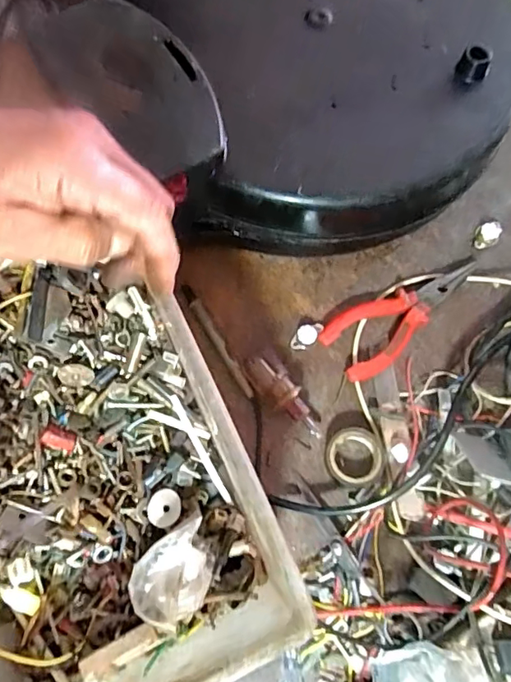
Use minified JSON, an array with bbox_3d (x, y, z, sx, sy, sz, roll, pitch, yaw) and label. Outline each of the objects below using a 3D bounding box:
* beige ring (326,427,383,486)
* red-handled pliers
[{"bbox_3d":[0.073,0.086,0.396,0.040,0.015,0.041,0,69,1],"label":"beige ring"},{"bbox_3d":[0.124,-0.027,0.435,0.148,0.011,0.053,-34,72,-11],"label":"red-handled pliers"}]

